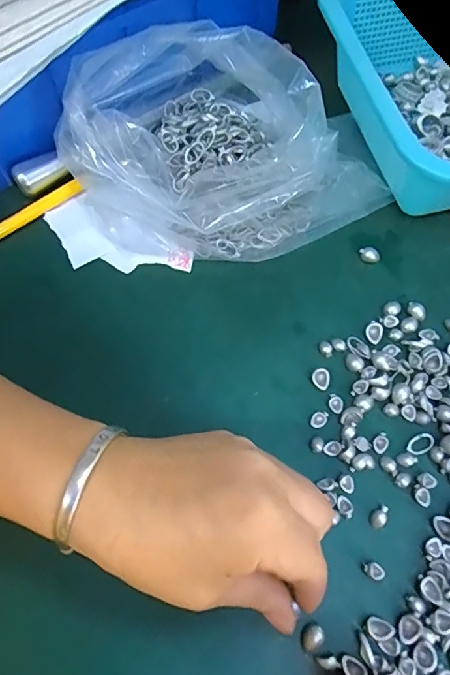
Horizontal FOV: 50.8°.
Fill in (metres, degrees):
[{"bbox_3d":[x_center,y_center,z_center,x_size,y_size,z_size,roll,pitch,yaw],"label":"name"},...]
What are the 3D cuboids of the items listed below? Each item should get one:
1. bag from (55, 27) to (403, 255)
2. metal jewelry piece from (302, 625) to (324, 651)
[{"bbox_3d":[0.000,-0.127,0.303,0.189,0.076,0.148,-30,69,-13],"label":"bag"},{"bbox_3d":[0.041,0.142,0.225,0.008,0.004,0.012,41,72,17],"label":"metal jewelry piece"}]

